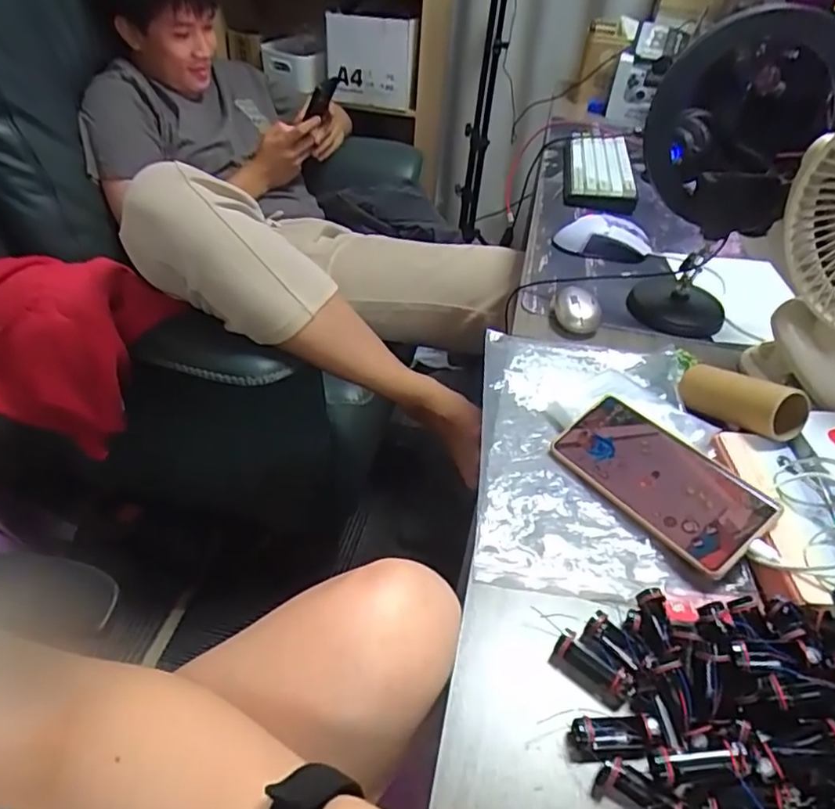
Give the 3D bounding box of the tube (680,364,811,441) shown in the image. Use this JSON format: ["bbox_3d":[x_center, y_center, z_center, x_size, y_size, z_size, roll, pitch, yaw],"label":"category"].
[{"bbox_3d":[0.275,-0.010,0.520,0.039,0.048,0.105,-25,34,-29],"label":"tube"}]

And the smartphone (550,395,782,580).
[{"bbox_3d":[0.187,0.056,0.471,0.075,0.008,0.165,-42,51,-7],"label":"smartphone"}]

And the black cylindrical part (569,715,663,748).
[{"bbox_3d":[0.112,0.186,0.344,0.048,0.016,0.015,-2,43,-7],"label":"black cylindrical part"}]

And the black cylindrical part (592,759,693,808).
[{"bbox_3d":[0.120,0.208,0.318,0.049,0.018,0.018,22,45,18],"label":"black cylindrical part"}]

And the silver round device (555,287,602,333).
[{"bbox_3d":[0.180,-0.107,0.675,0.046,0.033,0.061,9,42,4],"label":"silver round device"}]

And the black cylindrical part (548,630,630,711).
[{"bbox_3d":[0.107,0.163,0.370,0.048,0.019,0.020,30,48,25],"label":"black cylindrical part"}]

